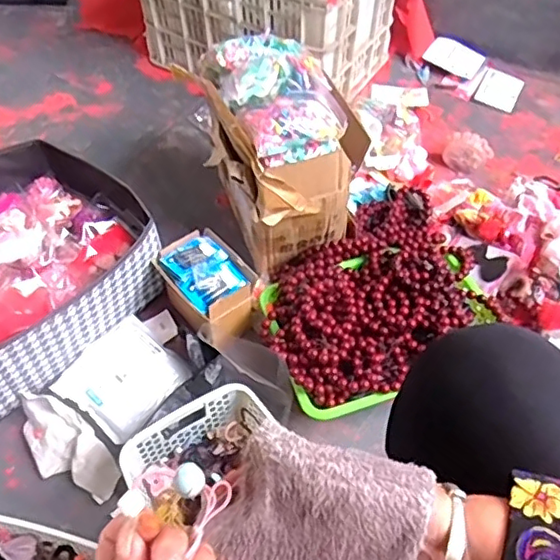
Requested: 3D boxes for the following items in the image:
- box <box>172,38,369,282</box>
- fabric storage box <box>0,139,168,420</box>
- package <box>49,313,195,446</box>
[{"bbox_3d":[-0.007,-0.201,0.954,0.191,0.284,0.248,-30,55,-18],"label":"box"},{"bbox_3d":[-0.428,-0.002,0.923,0.369,0.171,0.414,34,61,27],"label":"fabric storage box"},{"bbox_3d":[-0.230,0.143,0.891,0.152,0.026,0.161,29,57,23],"label":"package"}]

